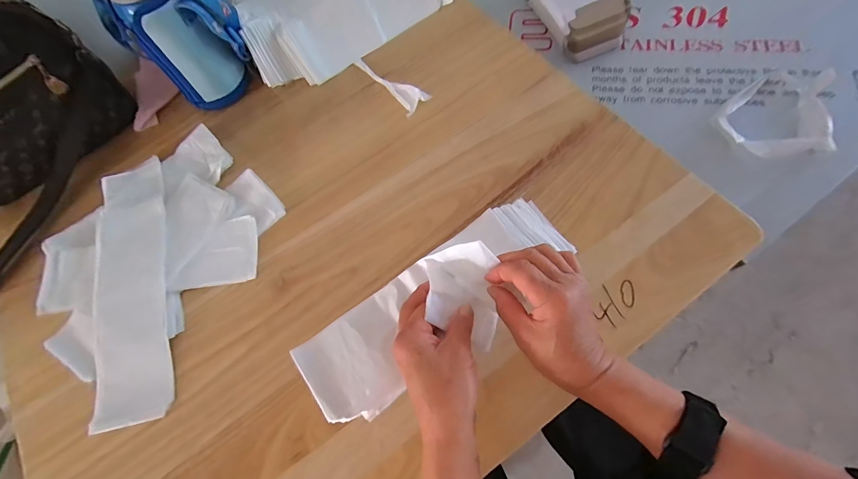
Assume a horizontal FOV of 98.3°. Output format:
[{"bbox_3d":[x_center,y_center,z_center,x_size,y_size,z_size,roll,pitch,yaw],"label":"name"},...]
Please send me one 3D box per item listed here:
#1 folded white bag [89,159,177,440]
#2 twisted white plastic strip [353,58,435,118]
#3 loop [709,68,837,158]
[{"bbox_3d":[-0.355,0.046,0.441,0.083,0.011,0.325,-16,68,-4],"label":"folded white bag"},{"bbox_3d":[-0.060,-0.231,0.530,0.040,0.020,0.138,-43,72,-14],"label":"twisted white plastic strip"},{"bbox_3d":[0.490,-0.173,0.500,0.172,0.019,0.127,-35,68,-7],"label":"loop"}]

